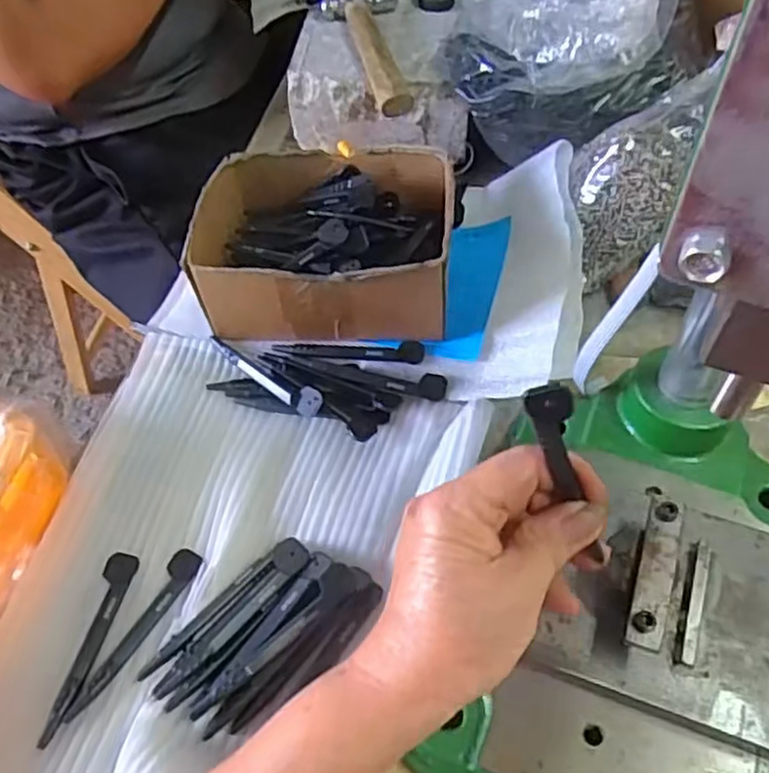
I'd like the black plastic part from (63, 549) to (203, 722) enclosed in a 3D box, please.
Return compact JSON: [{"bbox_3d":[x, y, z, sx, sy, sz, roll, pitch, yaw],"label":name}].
[{"bbox_3d":[-0.127,0.126,0.374,0.017,0.007,0.097,19,56,15],"label":"black plastic part"}]

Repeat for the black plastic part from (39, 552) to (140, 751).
[{"bbox_3d":[-0.153,0.131,0.372,0.016,0.008,0.097,9,54,8],"label":"black plastic part"}]

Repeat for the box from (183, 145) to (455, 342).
[{"bbox_3d":[-0.037,-0.099,0.490,0.165,0.063,0.130,5,53,5],"label":"box"}]

